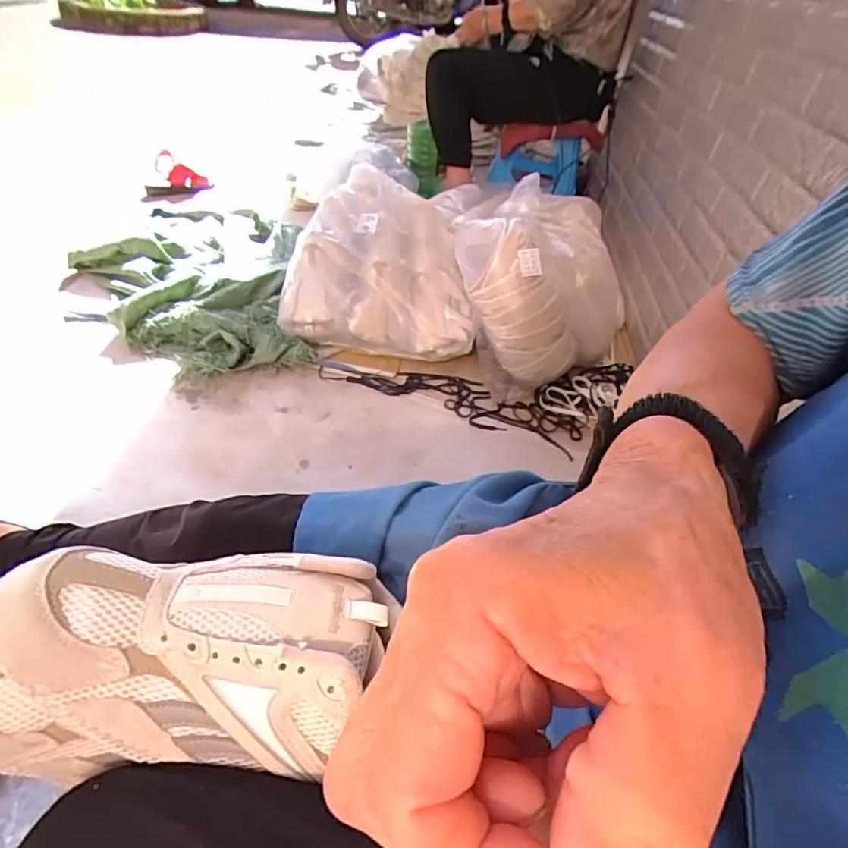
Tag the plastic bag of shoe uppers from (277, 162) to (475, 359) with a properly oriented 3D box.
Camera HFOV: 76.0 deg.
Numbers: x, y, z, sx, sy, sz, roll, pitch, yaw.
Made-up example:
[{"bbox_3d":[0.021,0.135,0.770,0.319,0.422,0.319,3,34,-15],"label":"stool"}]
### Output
[{"bbox_3d":[-0.084,-0.345,1.207,0.401,0.260,0.351,10,41,-2],"label":"plastic bag of shoe uppers"}]

